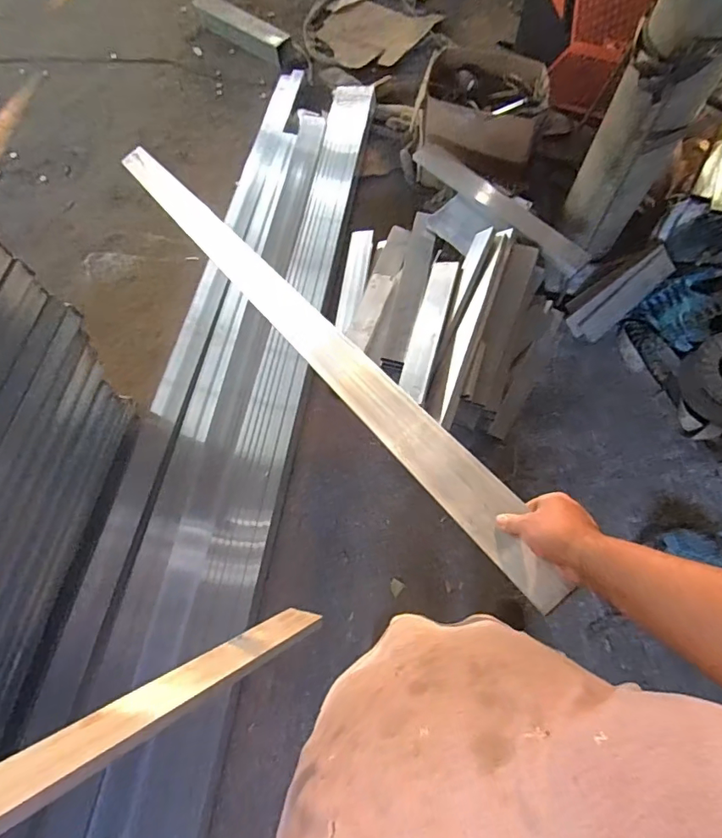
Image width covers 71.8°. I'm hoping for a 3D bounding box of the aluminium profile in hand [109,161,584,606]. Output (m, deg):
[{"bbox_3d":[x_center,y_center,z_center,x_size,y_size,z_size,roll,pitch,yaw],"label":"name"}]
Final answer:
[{"bbox_3d":[-0.182,-0.249,0.981,0.077,0.028,1.485,-36,56,-12],"label":"aluminium profile in hand"}]

